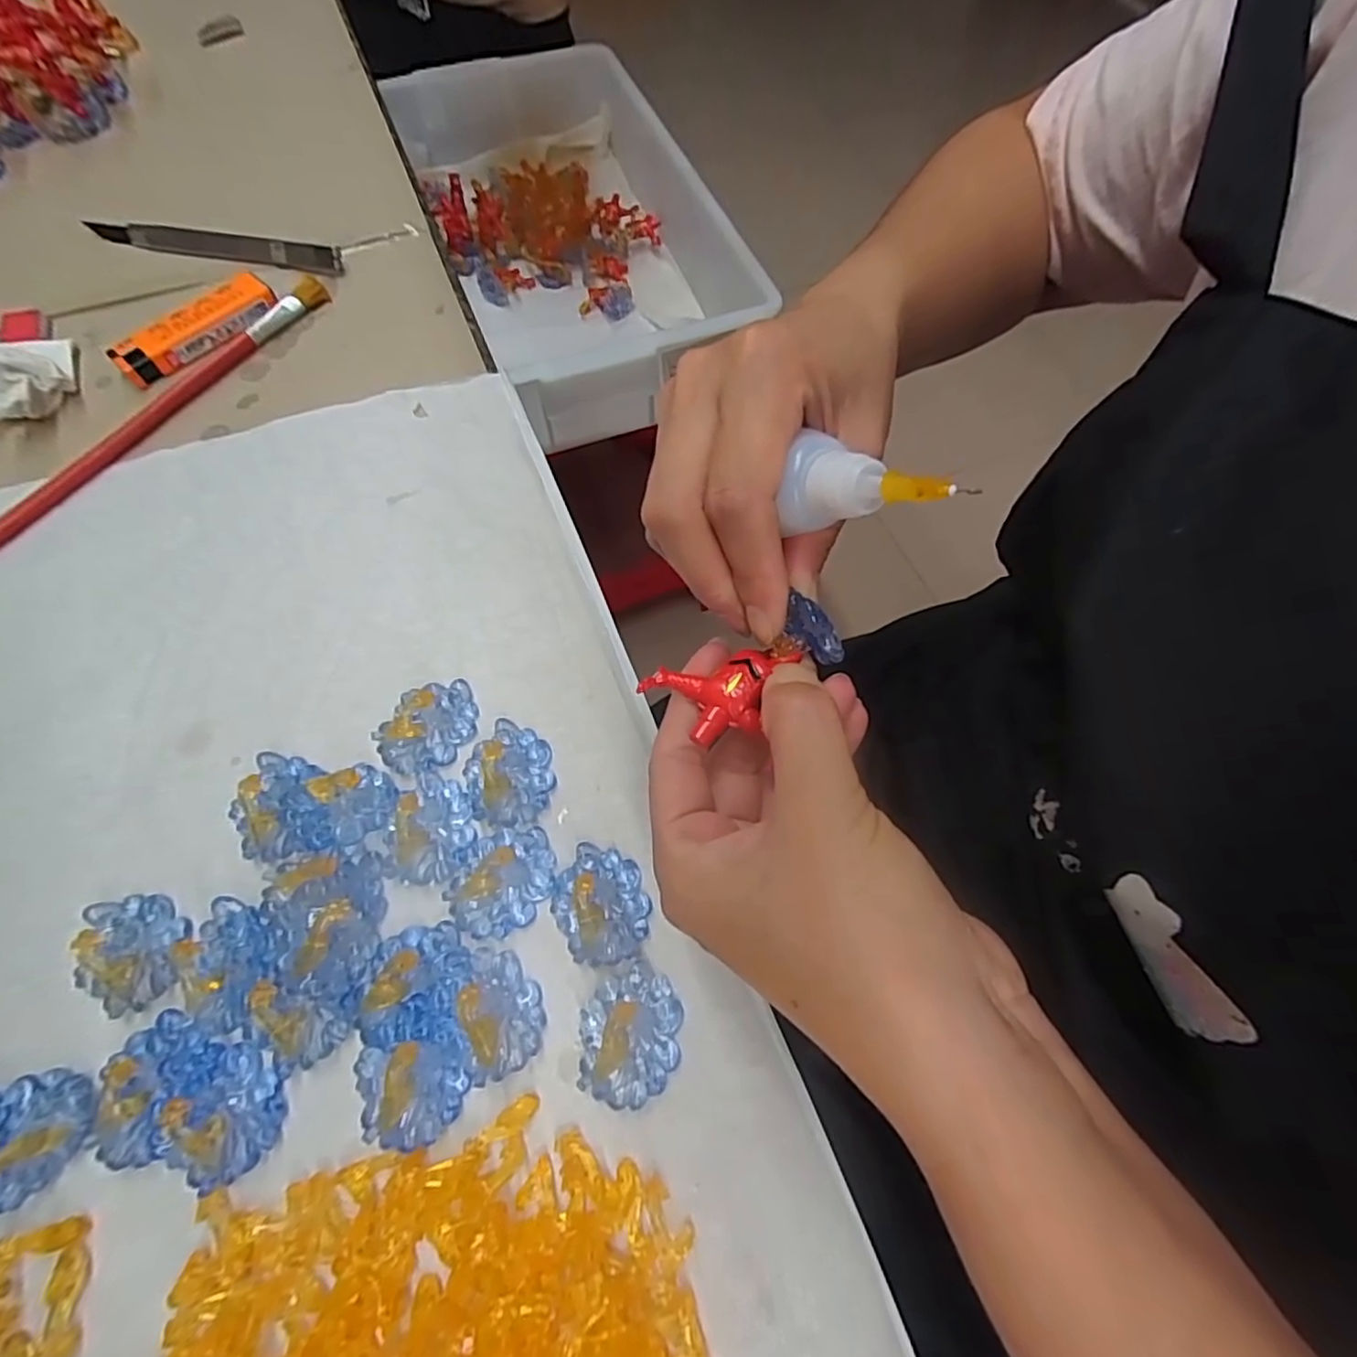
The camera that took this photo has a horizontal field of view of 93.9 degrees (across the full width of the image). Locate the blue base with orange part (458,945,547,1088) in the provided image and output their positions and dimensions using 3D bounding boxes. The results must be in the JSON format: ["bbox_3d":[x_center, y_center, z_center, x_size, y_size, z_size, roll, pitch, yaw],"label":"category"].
[{"bbox_3d":[-0.055,0.102,0.195,0.023,0.009,0.034,-15,66,-7],"label":"blue base with orange part"}]

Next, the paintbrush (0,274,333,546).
[{"bbox_3d":[-0.242,-0.132,0.300,0.015,0.009,0.197,28,68,12],"label":"paintbrush"}]

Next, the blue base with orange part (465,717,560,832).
[{"bbox_3d":[-0.061,0.034,0.228,0.030,0.006,0.038,-13,66,-7],"label":"blue base with orange part"}]

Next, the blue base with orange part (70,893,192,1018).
[{"bbox_3d":[-0.175,0.085,0.198,0.029,0.015,0.035,-10,66,-5],"label":"blue base with orange part"}]

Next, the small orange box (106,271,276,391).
[{"bbox_3d":[-0.240,-0.174,0.316,0.022,0.015,0.078,42,71,17],"label":"small orange box"}]

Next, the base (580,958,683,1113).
[{"bbox_3d":[-0.015,0.107,0.191,0.030,0.015,0.037,-3,65,-2],"label":"base"}]

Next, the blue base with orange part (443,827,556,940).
[{"bbox_3d":[-0.059,0.067,0.210,0.032,0.012,0.034,0,65,0],"label":"blue base with orange part"}]

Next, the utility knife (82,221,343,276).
[{"bbox_3d":[-0.254,-0.237,0.347,0.144,0.009,0.014,10,65,4],"label":"utility knife"}]

